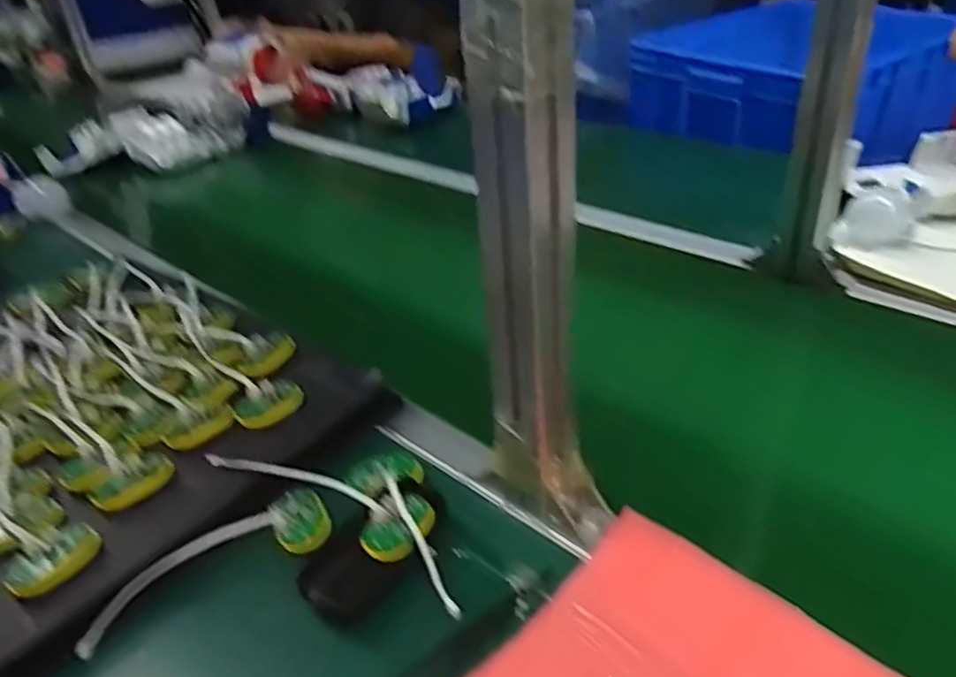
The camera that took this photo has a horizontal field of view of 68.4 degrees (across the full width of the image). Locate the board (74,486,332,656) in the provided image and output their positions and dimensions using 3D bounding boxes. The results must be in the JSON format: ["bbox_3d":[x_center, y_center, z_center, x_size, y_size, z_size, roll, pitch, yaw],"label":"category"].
[{"bbox_3d":[-0.180,0.157,0.474,0.171,0.029,0.050,-27,39,-29],"label":"board"}]

